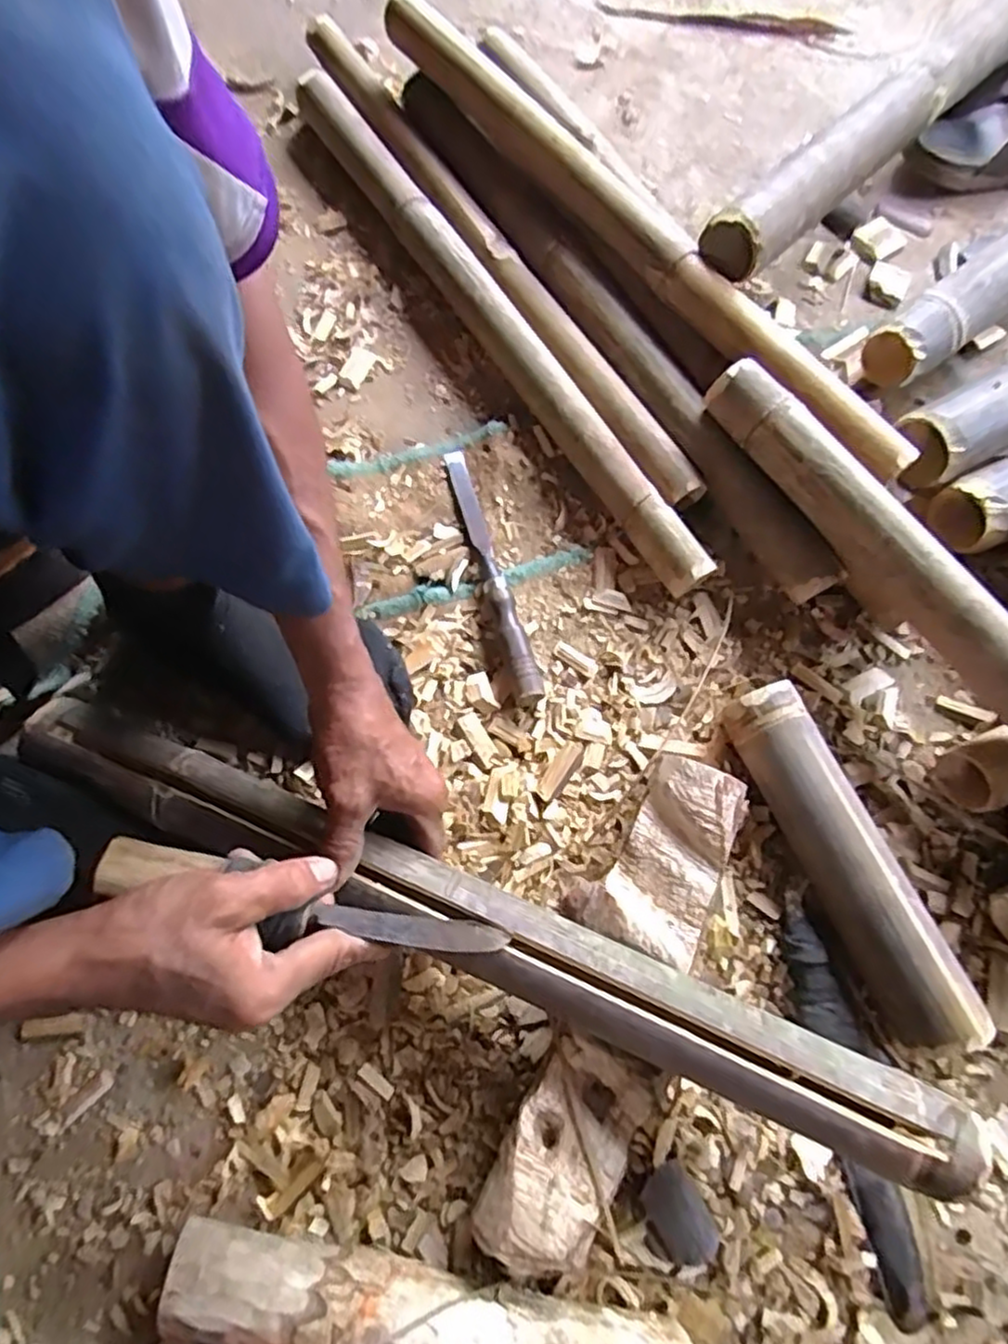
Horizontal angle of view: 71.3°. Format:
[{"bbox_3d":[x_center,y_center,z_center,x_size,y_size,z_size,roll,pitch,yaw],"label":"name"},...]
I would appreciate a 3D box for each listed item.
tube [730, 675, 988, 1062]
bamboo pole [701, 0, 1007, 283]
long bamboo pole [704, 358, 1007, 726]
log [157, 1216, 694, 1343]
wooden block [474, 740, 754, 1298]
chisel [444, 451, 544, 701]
[{"bbox_3d":[0.249,0.138,0.519,0.056,0.062,0.270,-23,76,-8],"label":"tube"},{"bbox_3d":[0.622,-0.771,0.765,0.058,0.069,1.283,44,77,10],"label":"bamboo pole"},{"bbox_3d":[0.372,0.010,0.499,0.051,0.063,0.651,-33,77,-11],"label":"long bamboo pole"},{"bbox_3d":[-0.045,0.397,0.427,0.319,0.062,0.057,12,73,2],"label":"log"},{"bbox_3d":[0.074,0.220,0.487,0.087,0.059,0.334,23,74,5],"label":"wooden block"},{"bbox_3d":[-0.011,-0.089,0.596,0.021,0.025,0.238,-15,75,-6],"label":"chisel"}]

